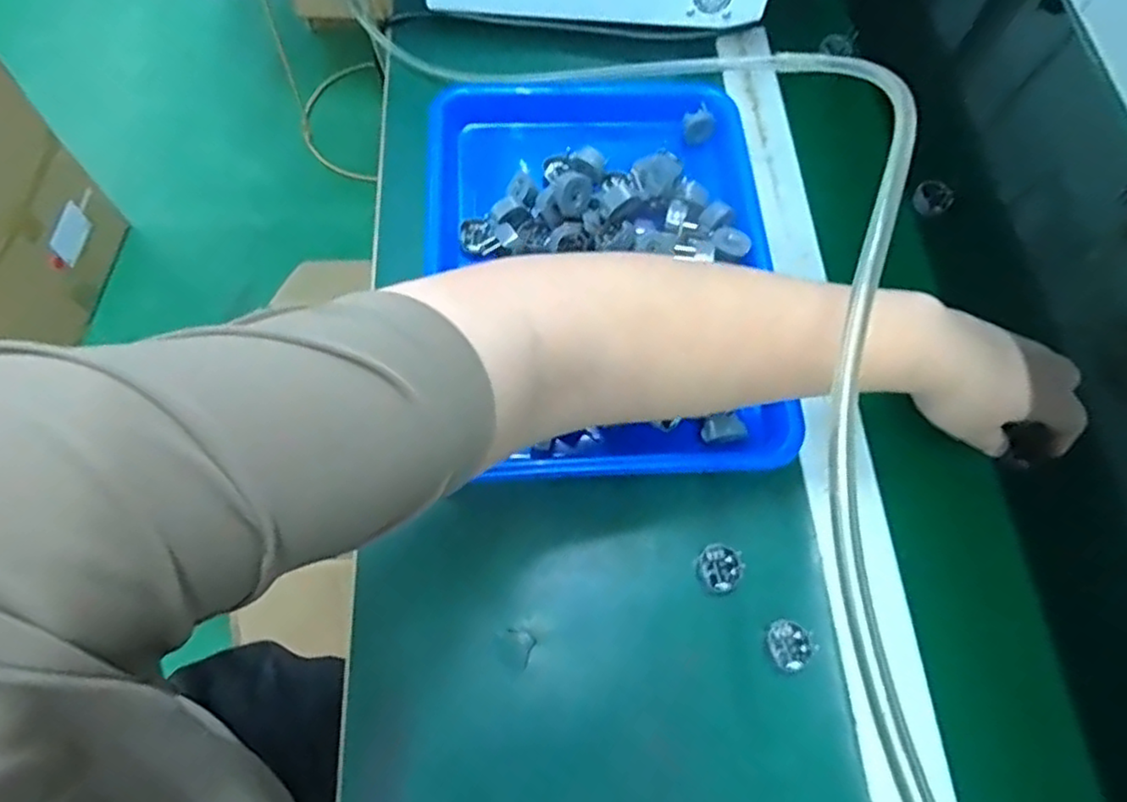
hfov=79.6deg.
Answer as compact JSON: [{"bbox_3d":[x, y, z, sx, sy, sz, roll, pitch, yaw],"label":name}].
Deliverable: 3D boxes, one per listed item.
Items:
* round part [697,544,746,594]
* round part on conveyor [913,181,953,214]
[{"bbox_3d":[0.097,0.102,0.416,0.024,0.016,0.028,-26,71,-14],"label":"round part"},{"bbox_3d":[0.304,-0.167,0.556,0.034,0.007,0.028,-27,71,-14],"label":"round part on conveyor"}]

